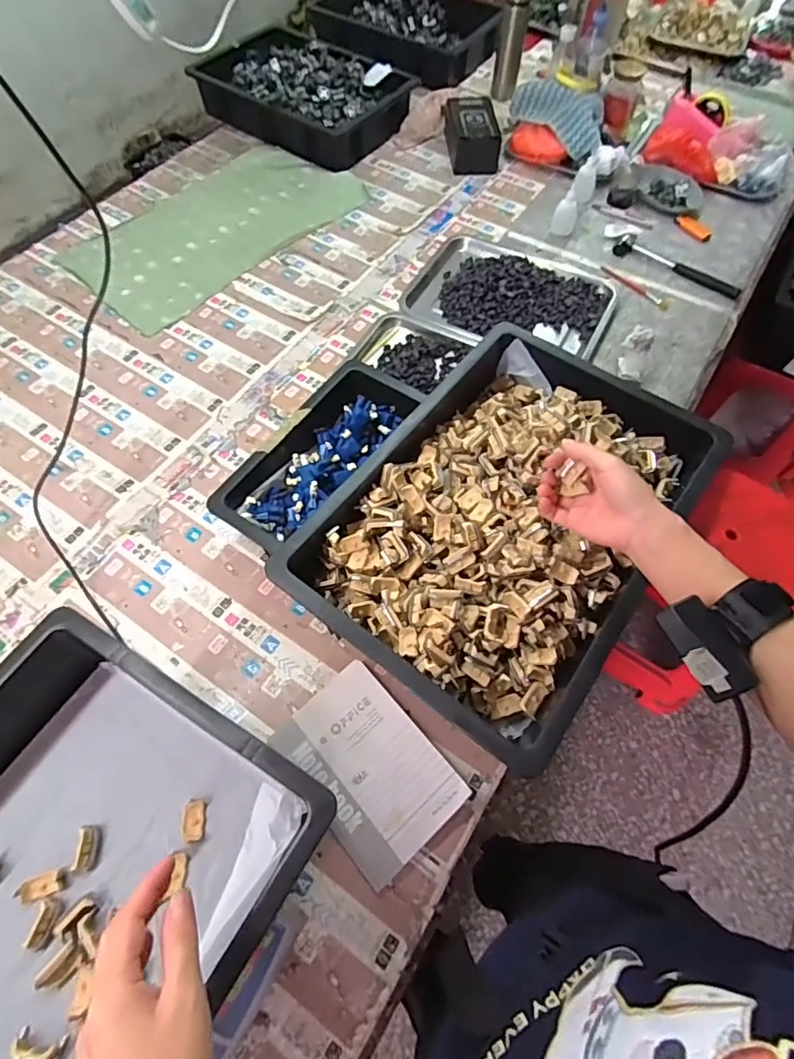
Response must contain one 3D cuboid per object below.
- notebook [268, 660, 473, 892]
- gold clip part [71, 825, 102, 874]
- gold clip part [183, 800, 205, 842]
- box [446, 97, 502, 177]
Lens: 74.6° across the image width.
[{"bbox_3d":[-0.033,0.265,0.587,0.134,0.030,0.199,-36,66,-19],"label":"notebook"},{"bbox_3d":[-0.269,0.278,0.453,0.014,0.017,0.035,1,62,-1],"label":"gold clip part"},{"bbox_3d":[-0.182,0.260,0.465,0.017,0.007,0.031,-6,62,-5],"label":"gold clip part"},{"bbox_3d":[0.172,-0.904,1.187,0.104,0.086,0.187,-3,60,-2],"label":"box"}]

